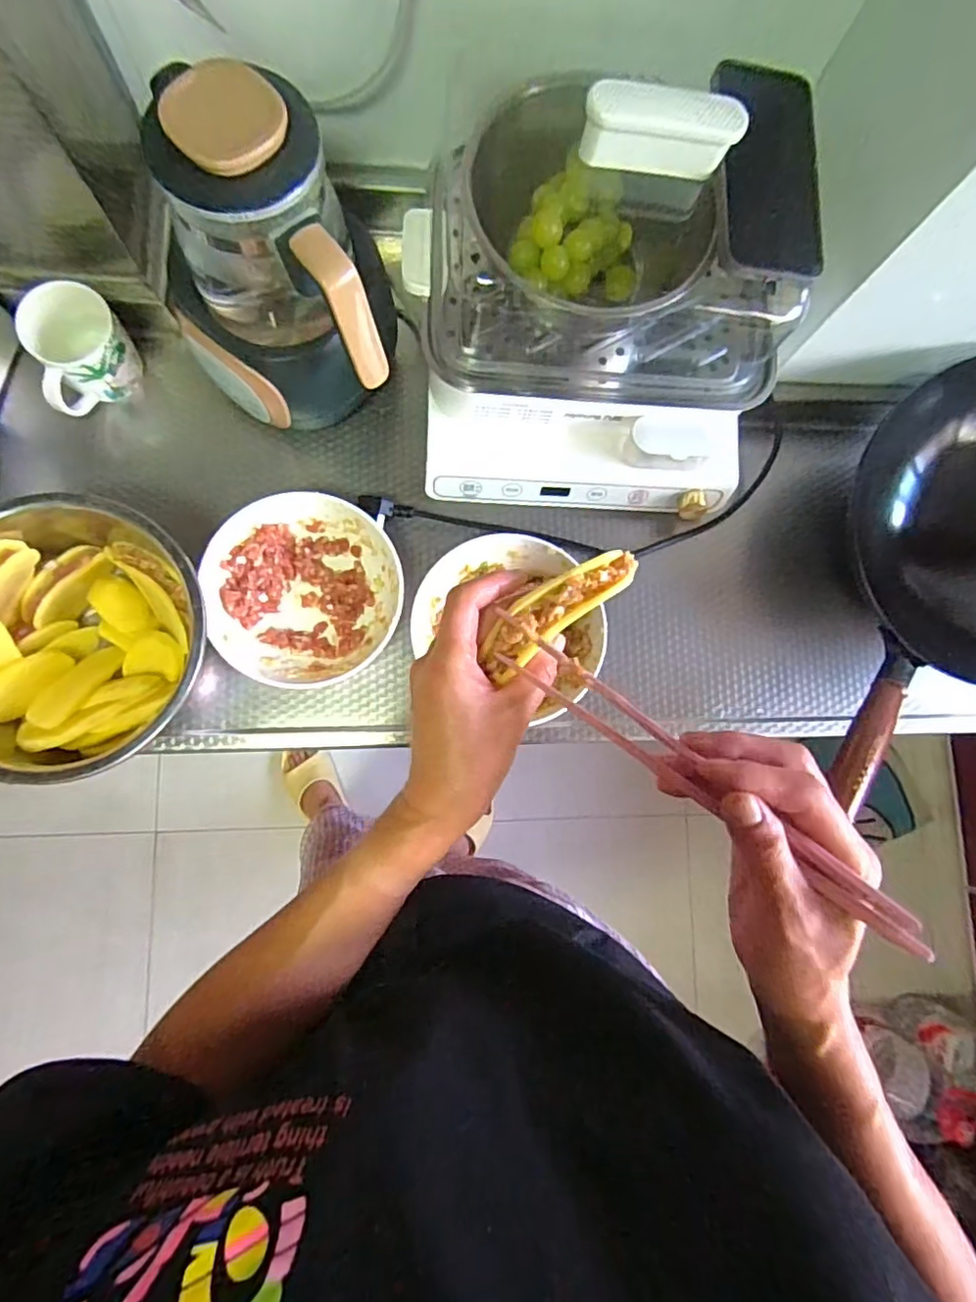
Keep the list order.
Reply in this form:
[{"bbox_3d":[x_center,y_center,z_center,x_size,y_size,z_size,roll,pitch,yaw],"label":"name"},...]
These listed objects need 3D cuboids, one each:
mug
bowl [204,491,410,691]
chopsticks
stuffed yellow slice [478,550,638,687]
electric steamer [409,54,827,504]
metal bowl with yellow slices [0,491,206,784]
[{"bbox_3d":[-0.388,-0.281,0.569,0.096,0.078,0.078,-42,88,-9],"label":"mug"},{"bbox_3d":[-0.171,-0.056,0.572,0.171,0.053,0.177,1,83,-6],"label":"bowl"},{"bbox_3d":[0.095,0.058,0.294,0.246,0.018,0.020,37,80,19],"label":"chopsticks"},{"bbox_3d":[0.040,-0.025,0.335,0.104,0.017,0.028,-36,88,-4],"label":"stuffed yellow slice"},{"bbox_3d":[0.096,-0.270,0.498,0.313,0.235,0.214,3,82,-5],"label":"electric steamer"},{"bbox_3d":[-0.350,-0.007,0.514,0.219,0.097,0.219,1,83,-6],"label":"metal bowl with yellow slices"}]

